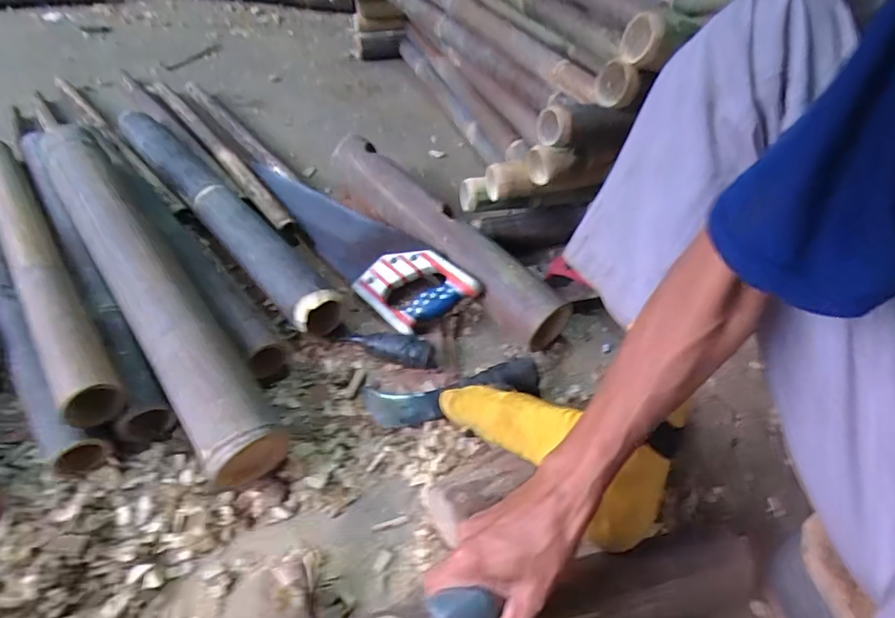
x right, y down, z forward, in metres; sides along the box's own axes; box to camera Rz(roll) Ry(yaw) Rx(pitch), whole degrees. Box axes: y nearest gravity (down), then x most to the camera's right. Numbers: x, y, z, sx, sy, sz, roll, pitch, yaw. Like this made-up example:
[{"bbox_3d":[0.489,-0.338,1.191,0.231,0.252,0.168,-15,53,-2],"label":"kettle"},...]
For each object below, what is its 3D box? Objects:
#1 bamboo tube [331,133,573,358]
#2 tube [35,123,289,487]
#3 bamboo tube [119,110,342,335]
[{"bbox_3d":[-0.025,-0.116,0.763,0.071,0.084,0.492,-28,53,-28],"label":"bamboo tube"},{"bbox_3d":[-0.370,-0.048,0.619,0.080,0.081,0.608,-28,58,-30],"label":"tube"},{"bbox_3d":[-0.364,-0.176,0.785,0.076,0.070,0.662,-30,57,-31],"label":"bamboo tube"}]

